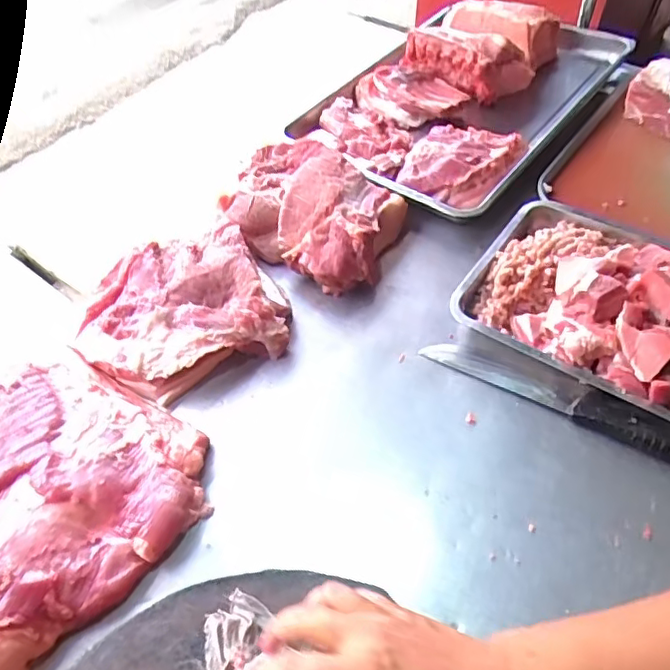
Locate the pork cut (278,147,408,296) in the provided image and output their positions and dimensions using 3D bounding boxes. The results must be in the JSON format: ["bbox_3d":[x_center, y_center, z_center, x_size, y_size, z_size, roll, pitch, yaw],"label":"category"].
[{"bbox_3d":[0.005,-0.159,0.812,0.152,0.086,0.200,16,54,16],"label":"pork cut"}]

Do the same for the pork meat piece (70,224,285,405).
[{"bbox_3d":[-0.195,-0.029,0.730,0.243,0.075,0.201,-23,53,-14],"label":"pork meat piece"}]

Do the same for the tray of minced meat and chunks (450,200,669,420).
[{"bbox_3d":[0.326,-0.053,0.690,0.297,0.096,0.246,29,58,24],"label":"tray of minced meat and chunks"}]

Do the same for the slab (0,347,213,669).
[{"bbox_3d":[-0.320,0.172,0.592,0.286,0.055,0.322,34,60,27],"label":"slab"}]

